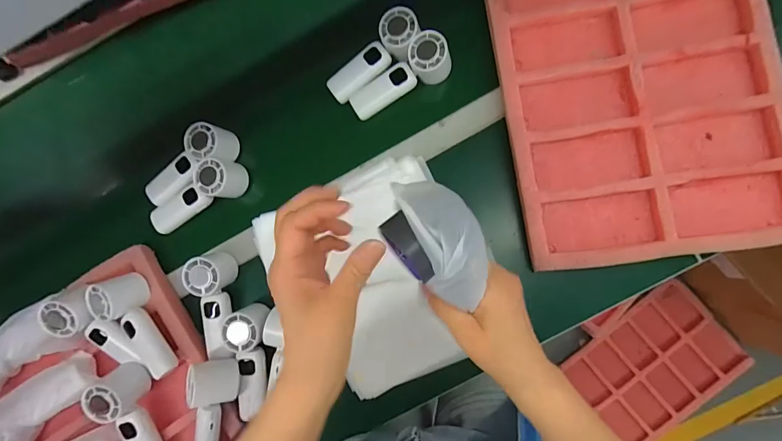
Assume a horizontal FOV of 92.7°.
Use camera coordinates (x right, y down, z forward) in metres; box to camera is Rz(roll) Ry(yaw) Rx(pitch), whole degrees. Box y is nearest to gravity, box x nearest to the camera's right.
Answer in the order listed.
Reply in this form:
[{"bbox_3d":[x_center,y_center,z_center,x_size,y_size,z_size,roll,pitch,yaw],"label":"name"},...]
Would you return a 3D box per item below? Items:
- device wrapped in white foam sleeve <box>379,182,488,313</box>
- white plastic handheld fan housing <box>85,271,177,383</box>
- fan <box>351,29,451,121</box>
[{"bbox_3d":[0.039,0.021,0.273,0.061,0.110,0.041,-32,36,15],"label":"device wrapped in white foam sleeve"},{"bbox_3d":[-0.360,0.153,0.523,0.065,0.058,0.151,-29,83,4],"label":"white plastic handheld fan housing"},{"bbox_3d":[0.010,-0.204,0.531,0.151,0.061,0.046,-30,83,4],"label":"fan"}]

